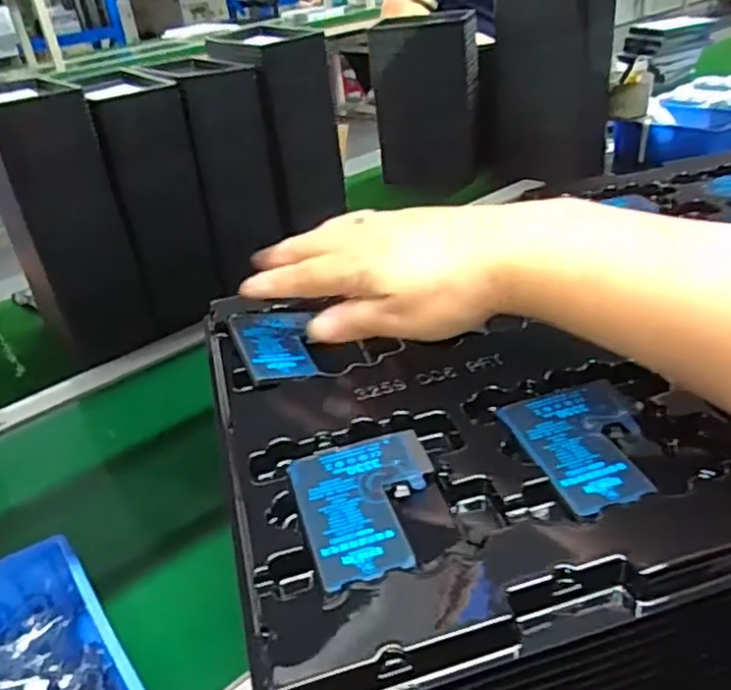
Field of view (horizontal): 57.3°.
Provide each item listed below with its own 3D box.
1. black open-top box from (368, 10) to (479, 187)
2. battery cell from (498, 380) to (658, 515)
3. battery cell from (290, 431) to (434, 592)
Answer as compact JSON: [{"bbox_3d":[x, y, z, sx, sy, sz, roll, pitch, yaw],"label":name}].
[{"bbox_3d":[0.104,-0.406,1.137,0.167,0.266,0.078,8,34,24],"label":"black open-top box"},{"bbox_3d":[0.099,0.041,0.292,0.056,0.004,0.076,-13,31,-10],"label":"battery cell"},{"bbox_3d":[0.003,0.063,0.277,0.057,0.004,0.076,-13,31,-9],"label":"battery cell"}]

